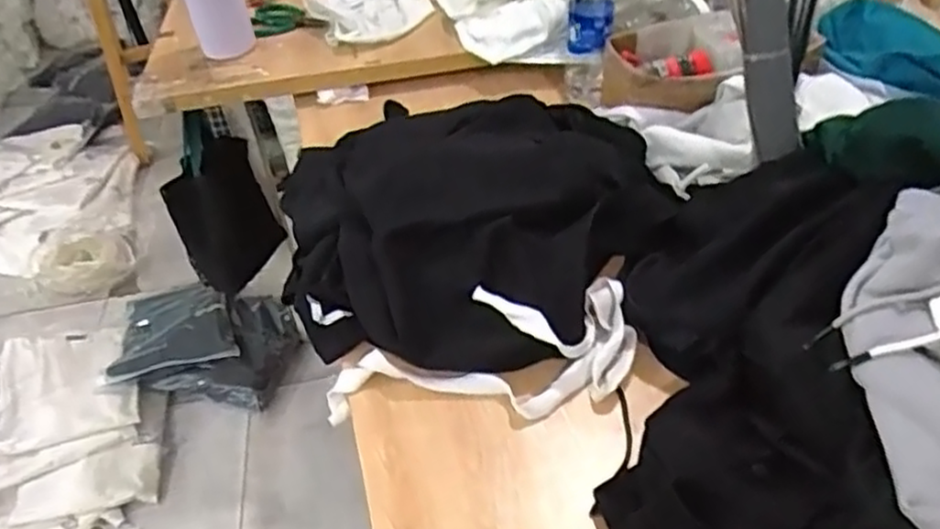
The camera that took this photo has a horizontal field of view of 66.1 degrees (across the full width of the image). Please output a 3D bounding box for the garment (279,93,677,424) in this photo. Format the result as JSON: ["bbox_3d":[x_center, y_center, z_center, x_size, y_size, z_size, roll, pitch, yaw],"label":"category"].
[{"bbox_3d":[-0.005,-0.062,0.768,0.392,0.117,0.473,-12,43,-6],"label":"garment"}]

